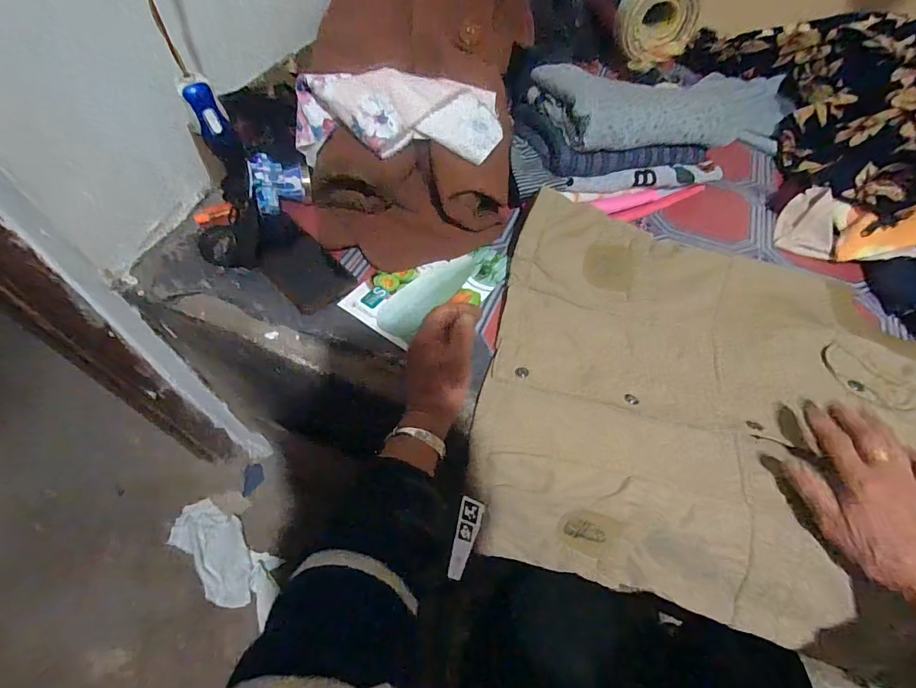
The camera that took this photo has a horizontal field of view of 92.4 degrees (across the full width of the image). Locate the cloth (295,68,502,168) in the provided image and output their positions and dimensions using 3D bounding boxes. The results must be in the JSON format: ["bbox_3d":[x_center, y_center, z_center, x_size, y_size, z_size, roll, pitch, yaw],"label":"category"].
[{"bbox_3d":[-0.065,-0.262,0.527,0.246,0.100,0.108,-14,59,-13],"label":"cloth"}]

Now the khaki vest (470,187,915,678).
[{"bbox_3d":[0.327,0.081,0.469,0.598,0.111,0.389,16,58,8],"label":"khaki vest"}]

